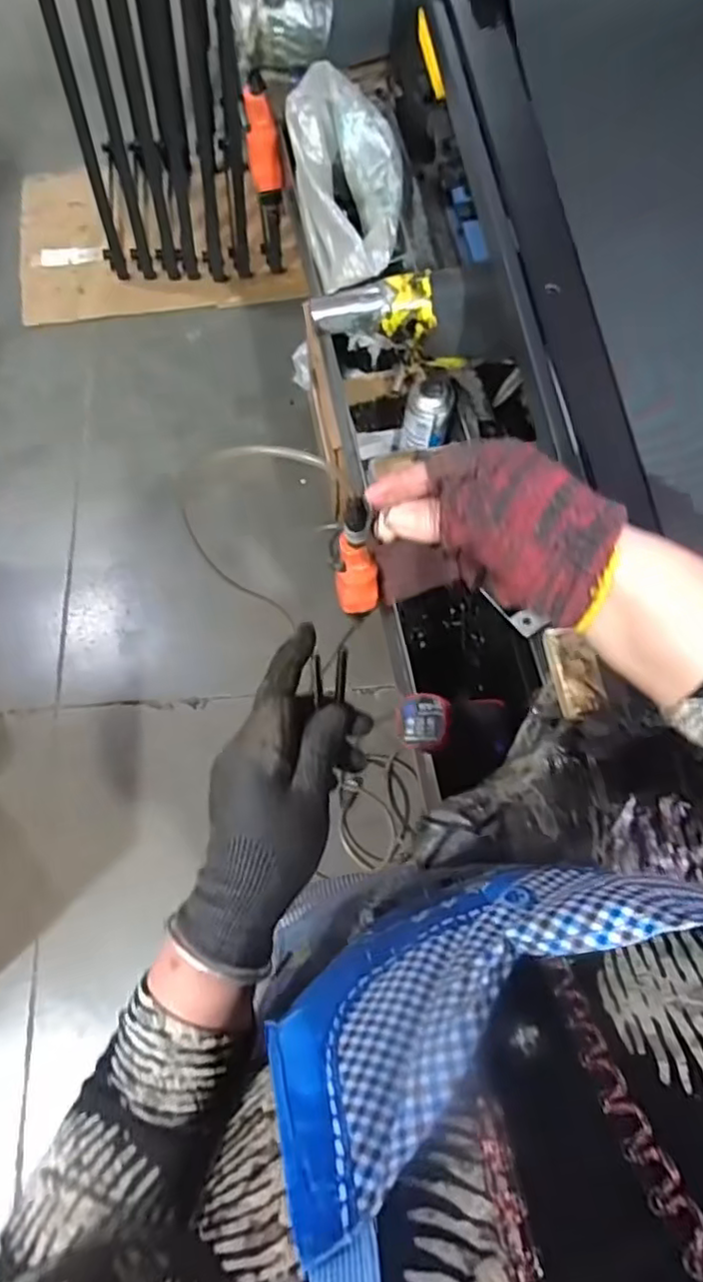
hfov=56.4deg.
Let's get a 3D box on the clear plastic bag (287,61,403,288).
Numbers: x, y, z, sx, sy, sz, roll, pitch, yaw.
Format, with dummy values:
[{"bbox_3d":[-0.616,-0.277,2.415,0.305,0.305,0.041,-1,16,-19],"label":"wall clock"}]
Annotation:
[{"bbox_3d":[-0.002,-0.605,0.867,0.131,0.084,0.298,-11,72,-4],"label":"clear plastic bag"}]

